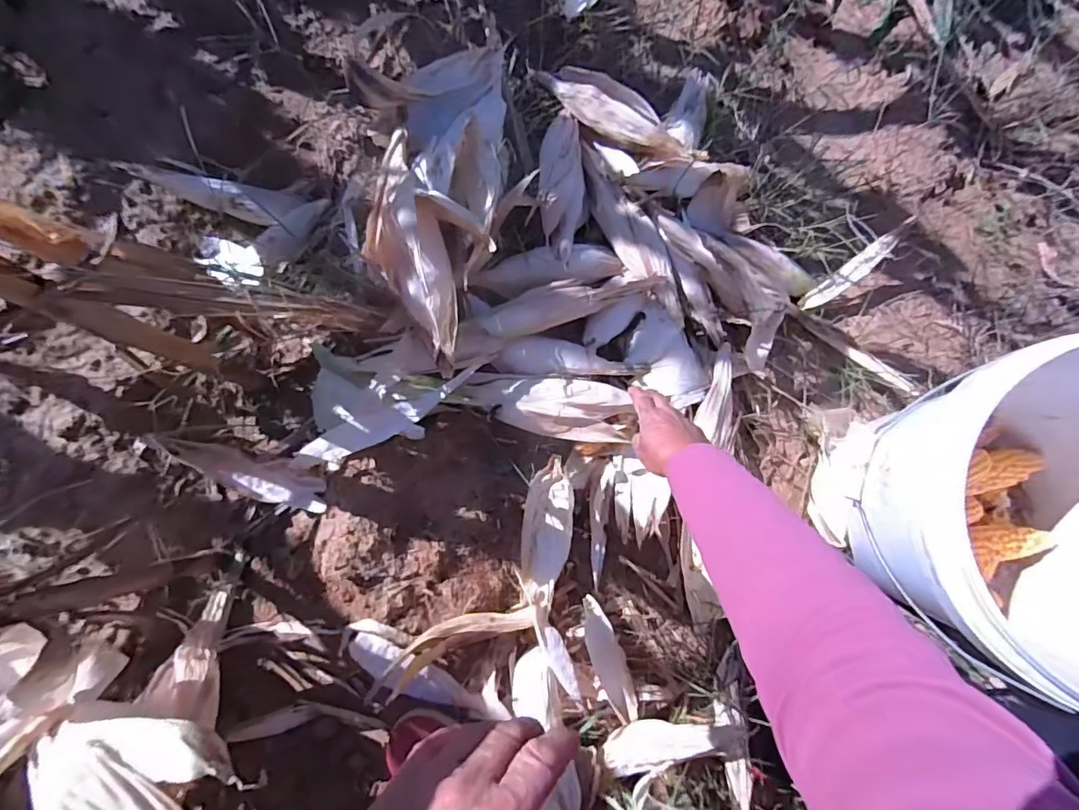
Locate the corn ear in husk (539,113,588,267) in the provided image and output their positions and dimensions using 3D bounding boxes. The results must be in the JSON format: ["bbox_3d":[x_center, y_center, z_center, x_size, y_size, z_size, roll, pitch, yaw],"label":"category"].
[{"bbox_3d":[0.033,-0.310,0.688,0.066,0.047,0.244,2,82,-1],"label":"corn ear in husk"}]

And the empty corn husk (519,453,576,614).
[{"bbox_3d":[0.010,0.166,0.667,0.068,0.042,0.193,6,82,-1],"label":"empty corn husk"}]

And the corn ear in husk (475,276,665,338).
[{"bbox_3d":[0.043,-0.137,0.662,0.237,0.048,0.047,-21,83,-4],"label":"corn ear in husk"}]

